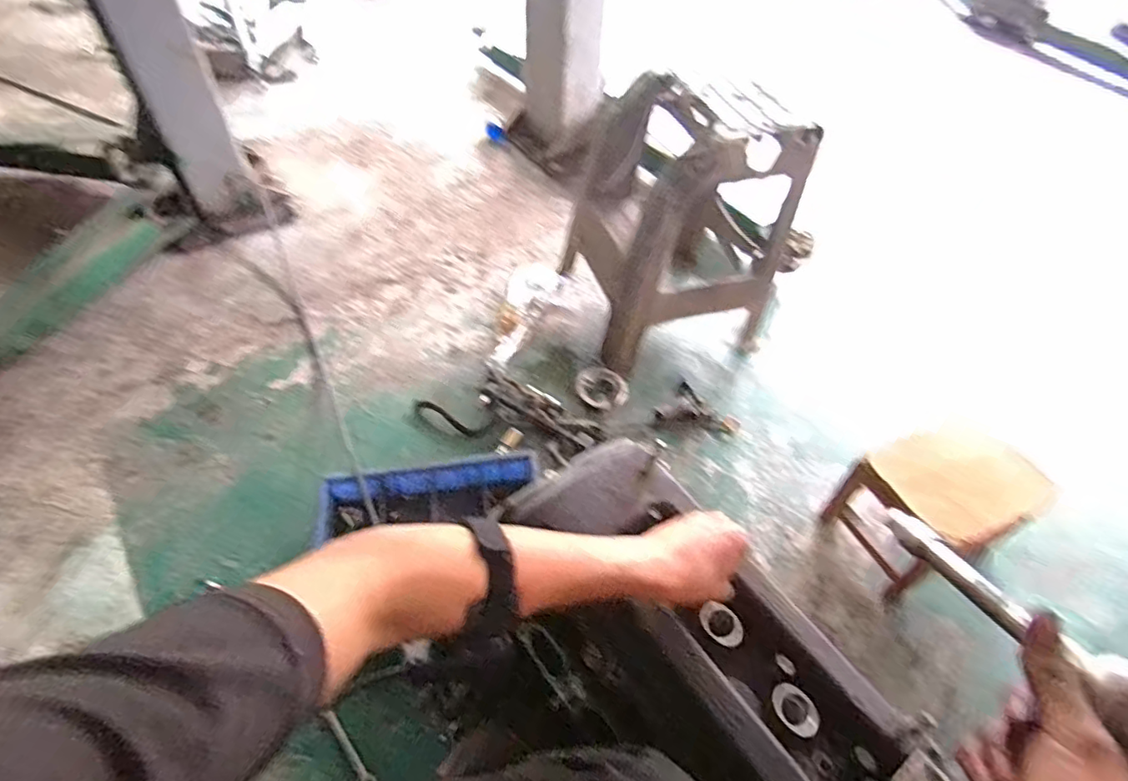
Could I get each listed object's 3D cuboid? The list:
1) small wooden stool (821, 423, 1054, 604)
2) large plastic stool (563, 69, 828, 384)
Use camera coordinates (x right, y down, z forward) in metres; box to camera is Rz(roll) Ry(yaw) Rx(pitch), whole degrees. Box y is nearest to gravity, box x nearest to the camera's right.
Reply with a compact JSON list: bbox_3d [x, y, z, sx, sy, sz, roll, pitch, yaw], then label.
[{"bbox_3d":[0.761,0.246,1.219,0.298,0.292,0.246,-18,54,-17],"label":"small wooden stool"},{"bbox_3d":[0.304,-0.431,1.474,0.484,0.608,0.436,-10,52,-11],"label":"large plastic stool"}]

